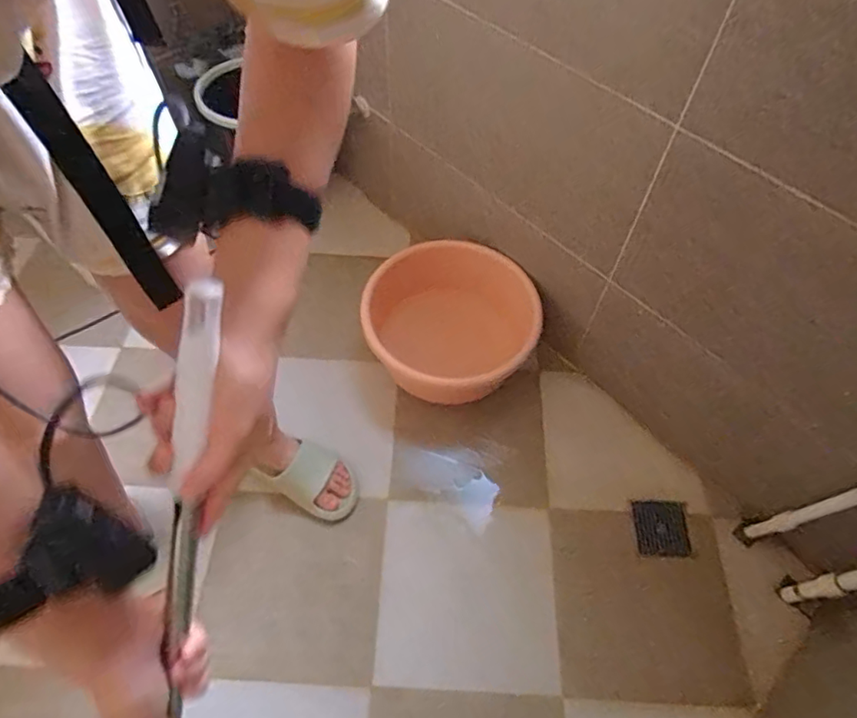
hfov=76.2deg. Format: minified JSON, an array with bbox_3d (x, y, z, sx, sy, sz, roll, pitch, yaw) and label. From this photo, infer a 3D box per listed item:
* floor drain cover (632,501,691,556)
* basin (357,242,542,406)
[{"bbox_3d":[0.422,0.309,0.995,0.090,0.007,0.094,-5,63,7],"label":"floor drain cover"},{"bbox_3d":[0.034,-0.077,1.105,0.333,0.174,0.283,-11,60,-10],"label":"basin"}]

